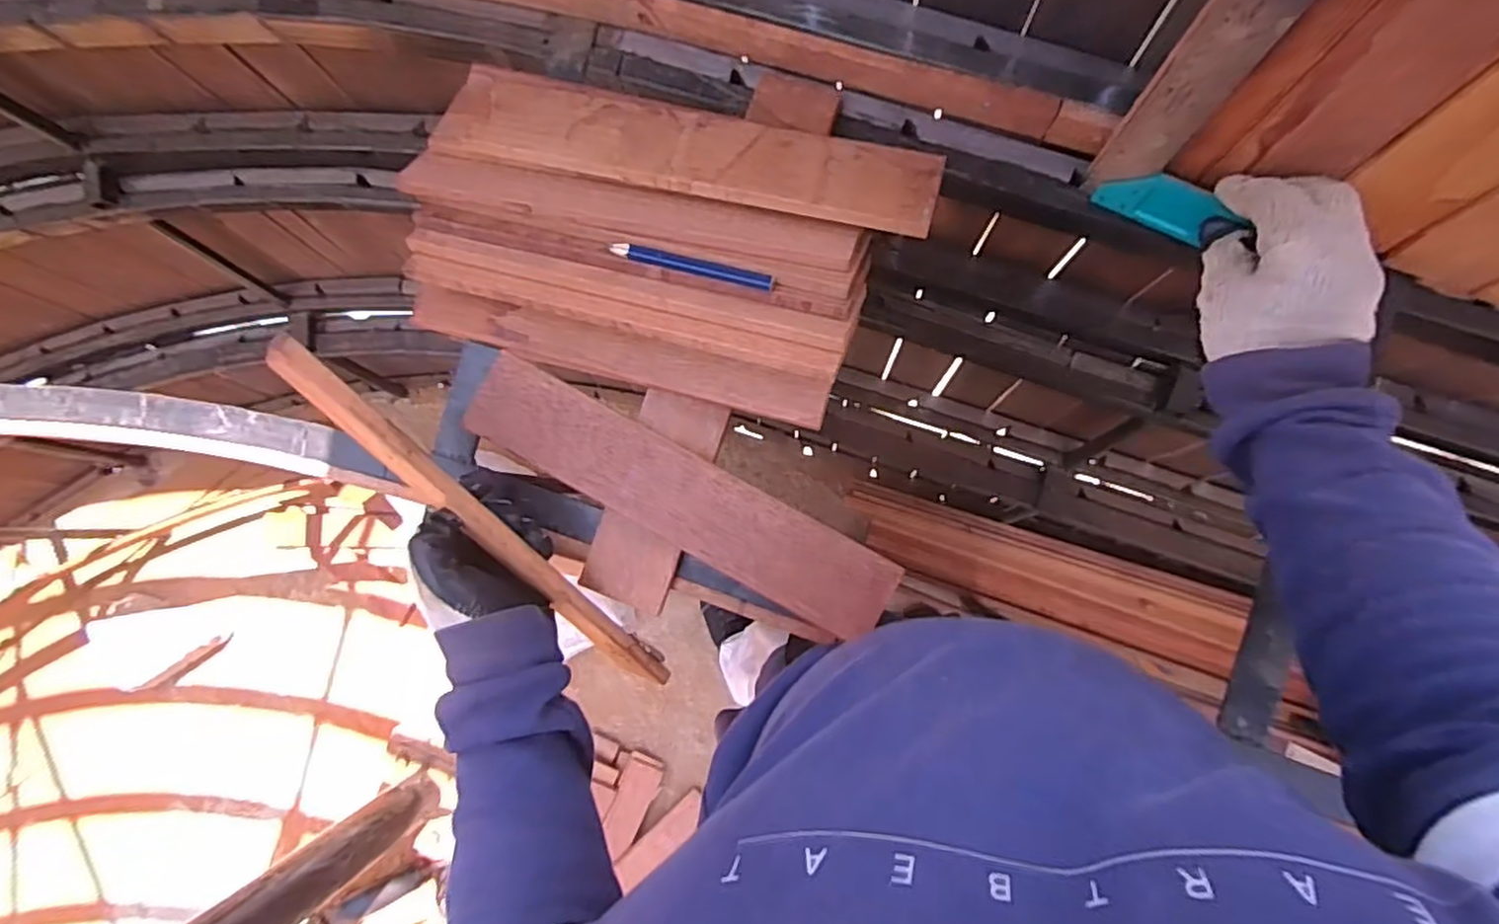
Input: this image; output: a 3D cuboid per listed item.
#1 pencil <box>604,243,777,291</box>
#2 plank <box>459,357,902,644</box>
[{"bbox_3d":[-0.039,-0.134,0.477,0.117,0.012,0.011,15,88,6],"label":"pencil"},{"bbox_3d":[-0.051,0.023,0.500,0.325,0.012,0.064,28,90,6],"label":"plank"}]

